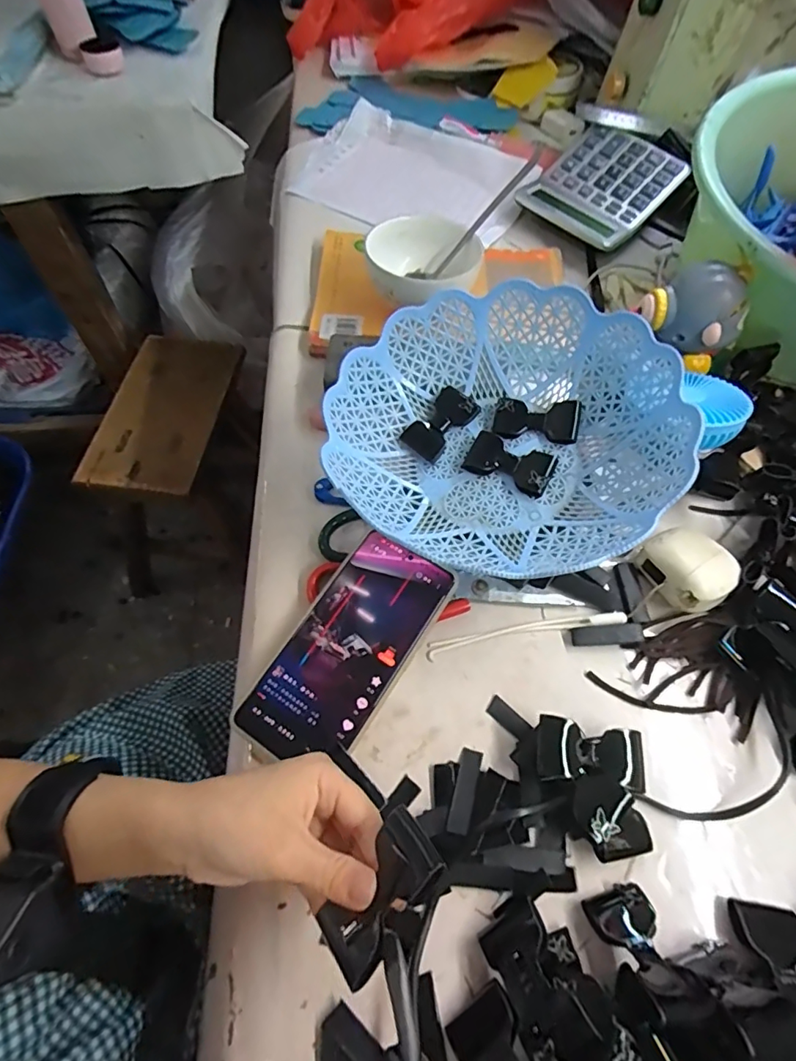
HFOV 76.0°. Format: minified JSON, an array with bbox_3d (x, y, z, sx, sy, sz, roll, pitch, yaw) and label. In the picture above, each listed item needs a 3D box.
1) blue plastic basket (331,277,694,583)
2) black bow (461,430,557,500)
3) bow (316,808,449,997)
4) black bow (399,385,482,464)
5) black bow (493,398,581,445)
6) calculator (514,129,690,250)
[{"bbox_3d":[0.071,-0.071,0.385,0.242,0.100,0.214,9,61,3],"label":"blue plastic basket"},{"bbox_3d":[0.086,-0.053,0.393,0.064,0.016,0.037,24,62,11],"label":"black bow"},{"bbox_3d":[-0.008,0.164,0.229,0.031,0.017,0.063,35,78,16],"label":"bow"},{"bbox_3d":[0.036,-0.090,0.418,0.036,0.013,0.067,38,79,17],"label":"black bow"},{"bbox_3d":[0.110,-0.088,0.404,0.063,0.015,0.033,12,61,5],"label":"black bow"},{"bbox_3d":[0.239,-0.404,0.592,0.129,0.023,0.156,42,86,14],"label":"calculator"}]

